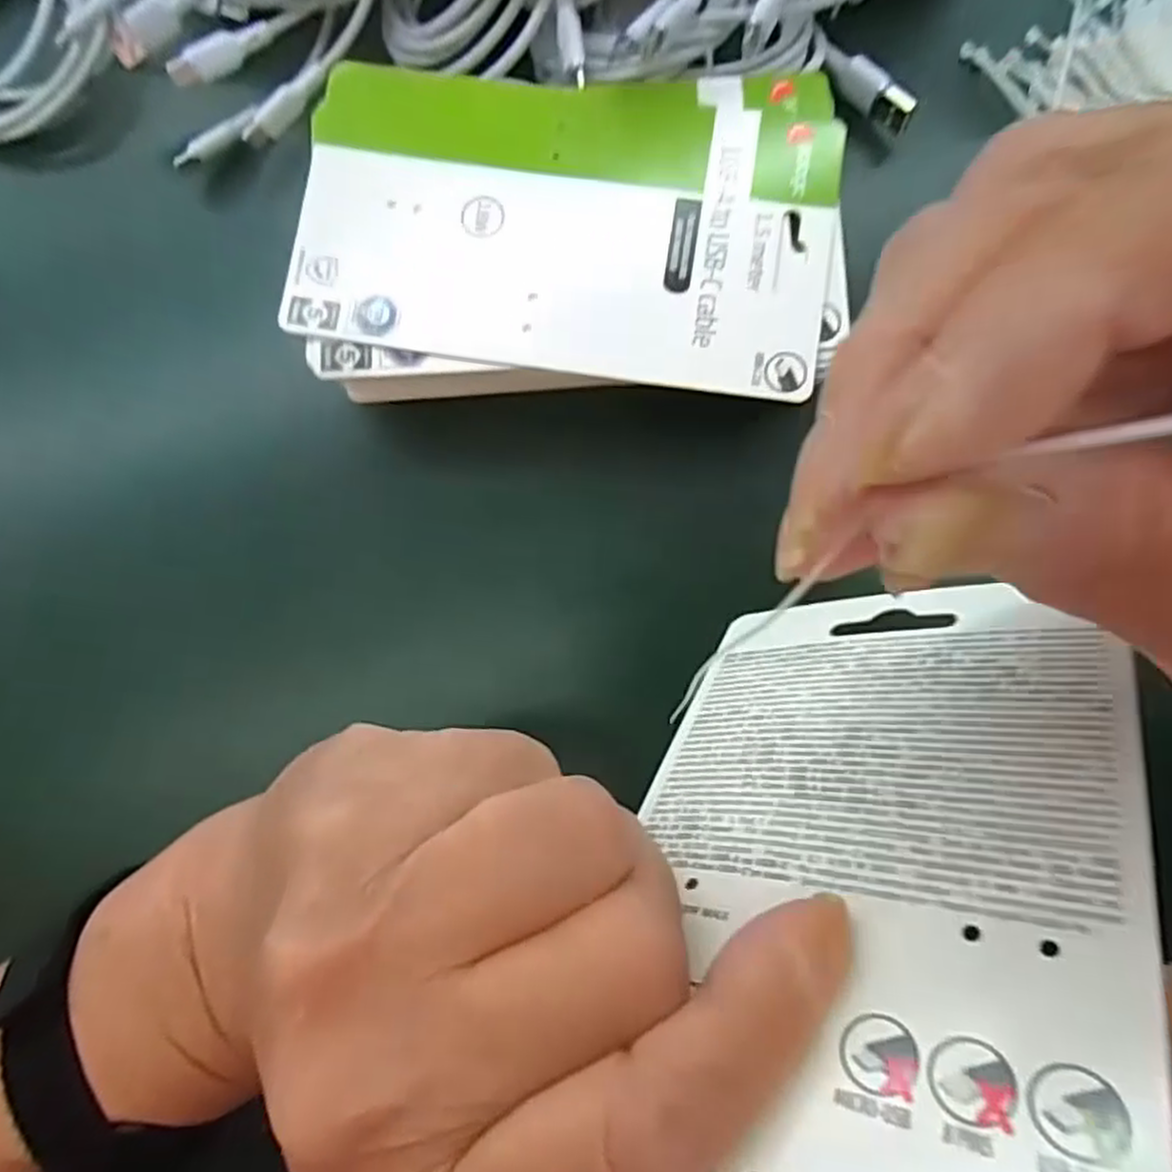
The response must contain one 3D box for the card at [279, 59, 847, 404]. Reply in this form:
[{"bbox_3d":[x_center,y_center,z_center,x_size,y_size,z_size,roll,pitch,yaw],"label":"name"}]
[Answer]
[{"bbox_3d":[-0.007,-0.120,0.255,0.176,0.008,0.096,8,87,2],"label":"card"}]

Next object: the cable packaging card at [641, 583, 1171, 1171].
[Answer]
[{"bbox_3d":[0.047,0.060,0.141,0.097,0.172,0.006,-8,126,38],"label":"cable packaging card"}]

